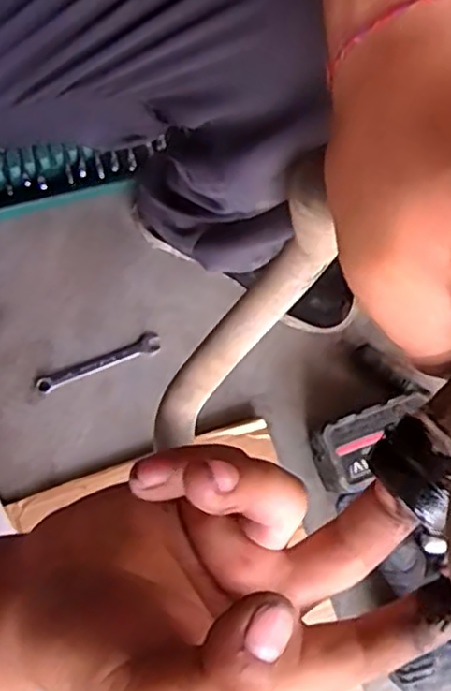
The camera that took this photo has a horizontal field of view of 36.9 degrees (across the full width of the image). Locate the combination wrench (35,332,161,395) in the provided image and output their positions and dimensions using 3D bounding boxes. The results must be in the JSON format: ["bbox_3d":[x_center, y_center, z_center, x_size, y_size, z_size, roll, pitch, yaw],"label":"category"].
[{"bbox_3d":[-0.136,0.019,0.718,0.134,0.005,0.023,-20,79,-6],"label":"combination wrench"}]

